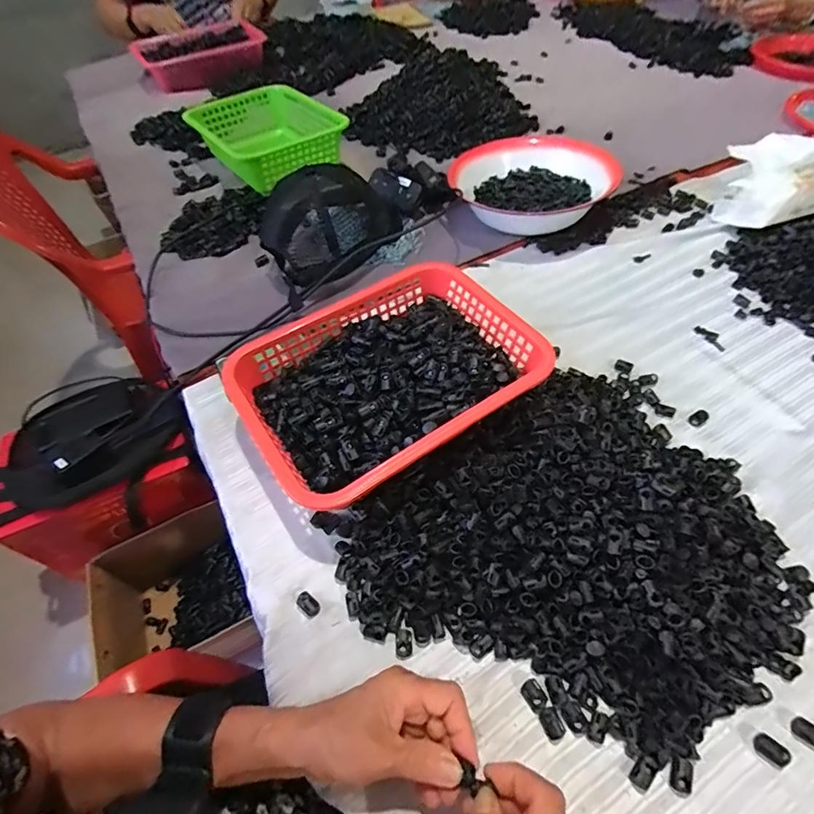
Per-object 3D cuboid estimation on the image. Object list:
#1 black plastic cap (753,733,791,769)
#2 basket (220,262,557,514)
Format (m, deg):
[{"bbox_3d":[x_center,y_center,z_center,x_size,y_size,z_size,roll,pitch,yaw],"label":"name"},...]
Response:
[{"bbox_3d":[0.267,0.252,0.334,0.020,0.008,0.016,36,65,26],"label":"black plastic cap"},{"bbox_3d":[-0.017,-0.028,0.493,0.301,0.071,0.220,-30,58,-16],"label":"basket"}]

